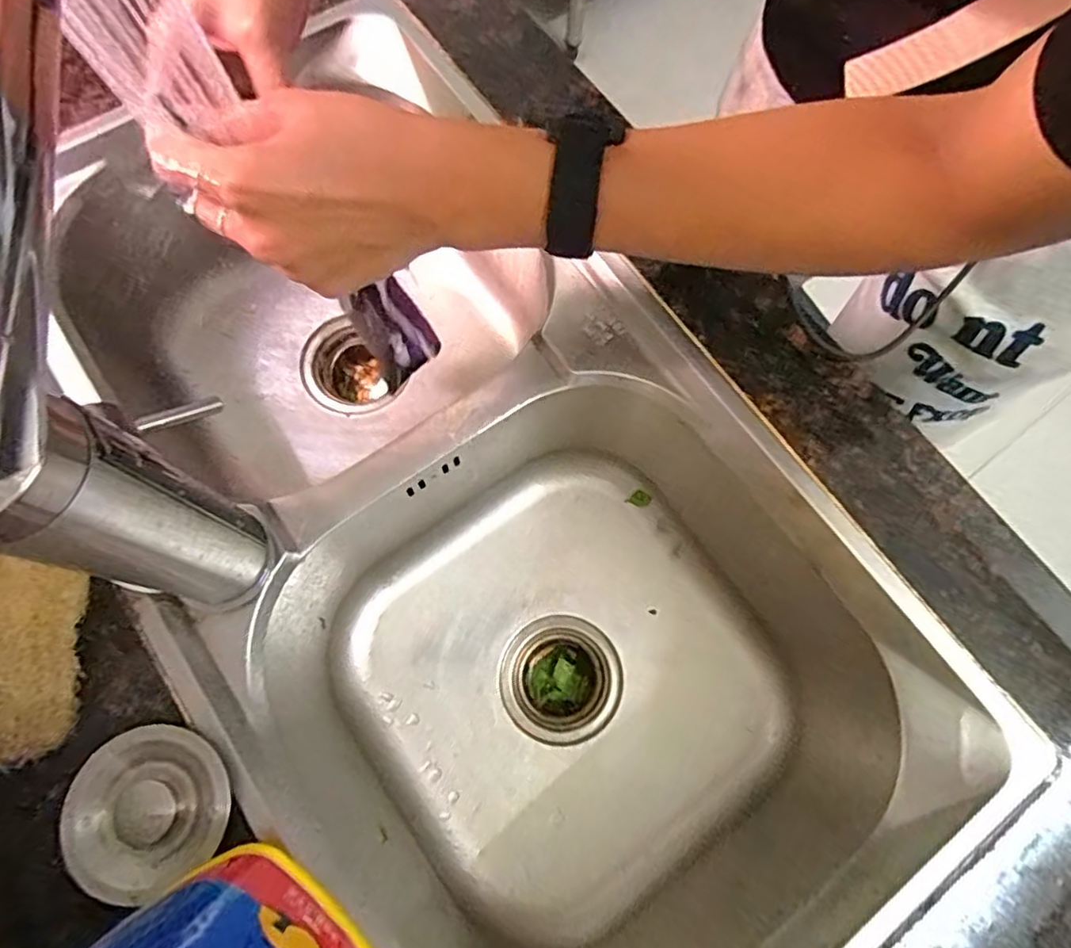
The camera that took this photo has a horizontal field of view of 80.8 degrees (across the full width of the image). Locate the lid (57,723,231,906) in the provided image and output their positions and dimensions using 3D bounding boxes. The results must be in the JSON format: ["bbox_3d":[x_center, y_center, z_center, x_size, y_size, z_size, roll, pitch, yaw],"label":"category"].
[{"bbox_3d":[-0.209,0.179,0.339,0.077,0.017,0.079,0,73,-2],"label":"lid"}]

